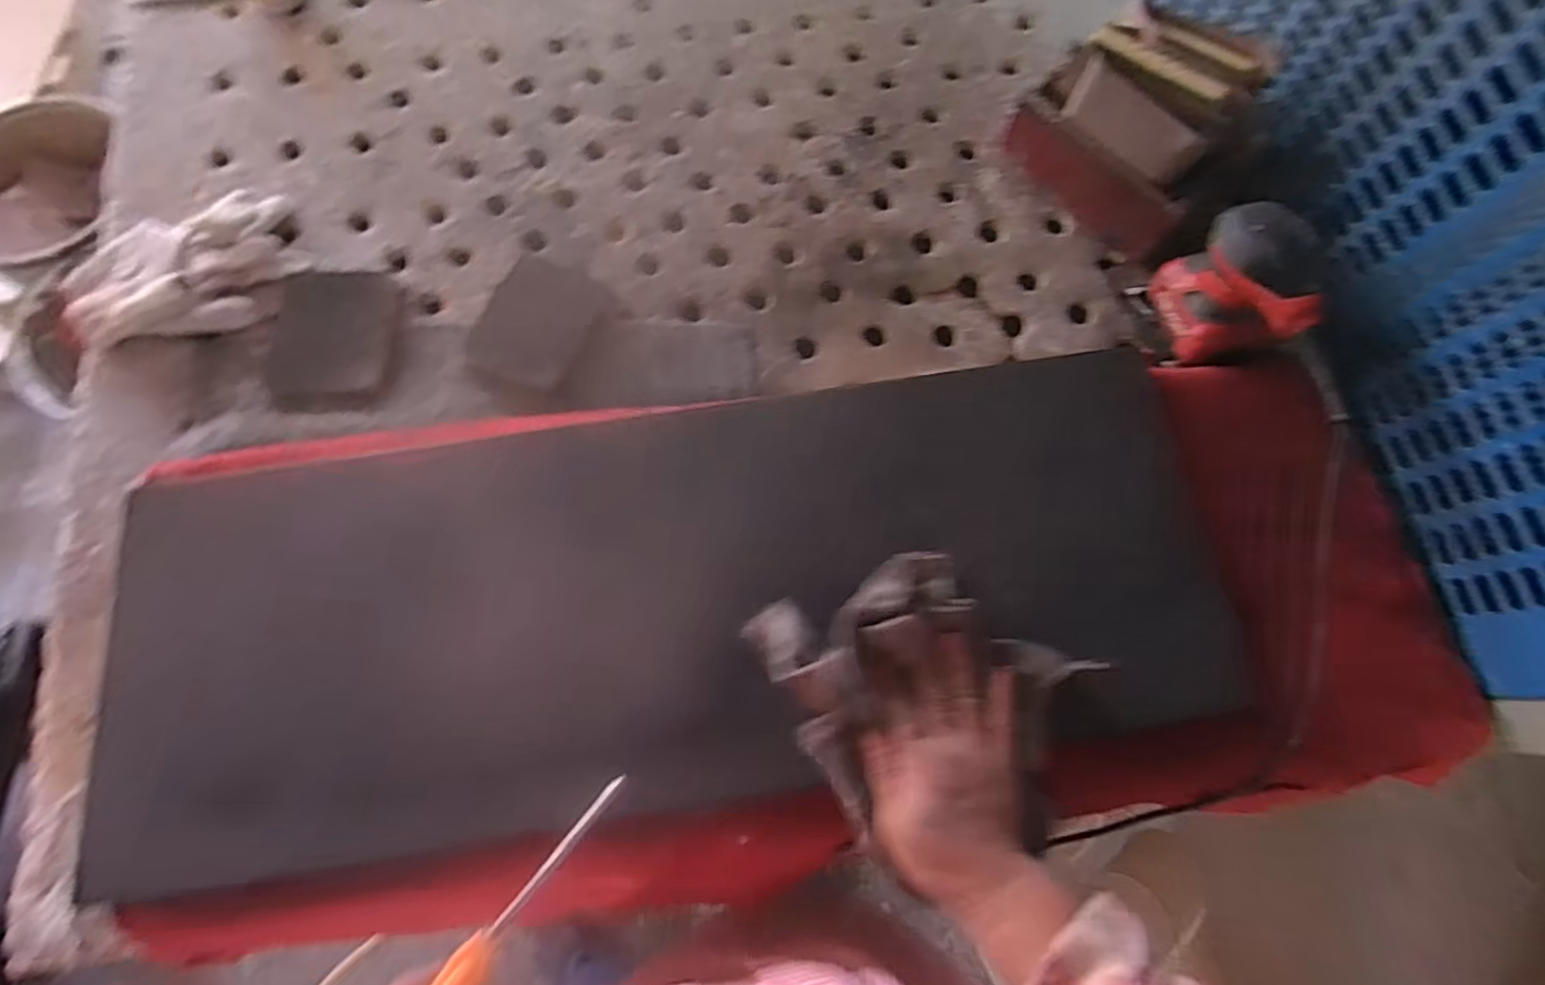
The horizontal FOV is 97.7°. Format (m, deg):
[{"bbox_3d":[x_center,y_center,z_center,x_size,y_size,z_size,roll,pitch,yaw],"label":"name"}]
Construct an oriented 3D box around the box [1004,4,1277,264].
[{"bbox_3d":[0.343,-0.347,0.633,0.187,0.143,0.133,44,77,10],"label":"box"}]

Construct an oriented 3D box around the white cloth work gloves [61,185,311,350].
[{"bbox_3d":[-0.551,-0.204,0.627,0.196,0.037,0.141,-27,76,-9],"label":"white cloth work gloves"}]

